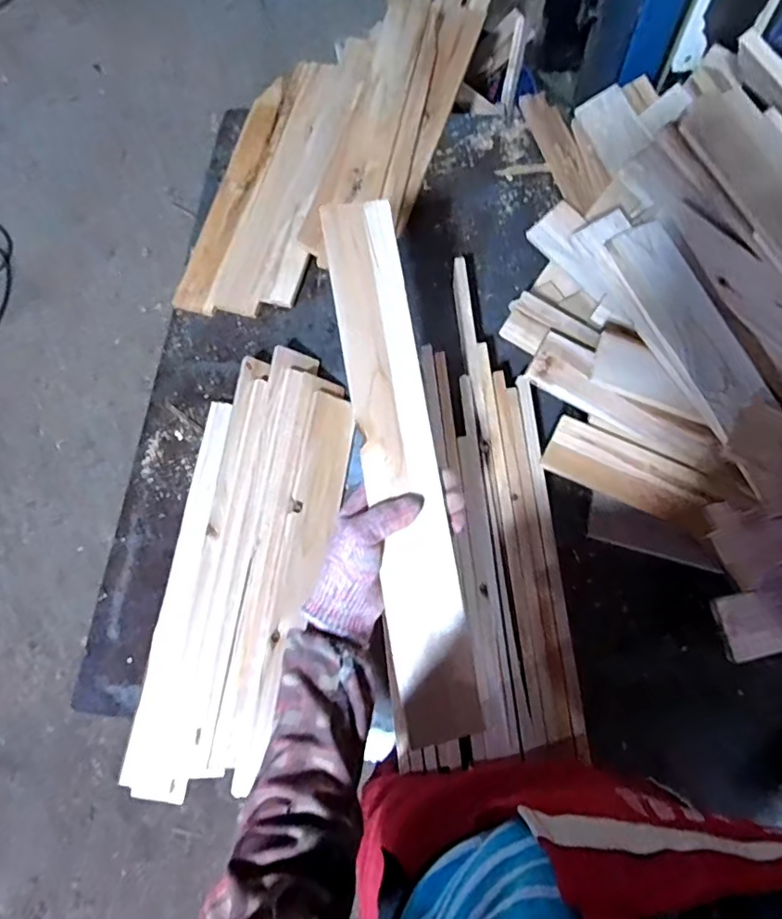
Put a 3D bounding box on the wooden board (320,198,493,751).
[{"bbox_3d":[0.009,-0.002,0.494,0.071,0.018,0.490,-10,84,-1],"label":"wooden board"}]

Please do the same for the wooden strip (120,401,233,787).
[{"bbox_3d":[-0.269,0.158,0.715,0.072,0.017,0.488,0,75,21],"label":"wooden strip"}]

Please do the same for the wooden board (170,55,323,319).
[{"bbox_3d":[-0.244,-0.471,0.907,0.080,0.021,0.499,16,77,8],"label":"wooden board"}]

